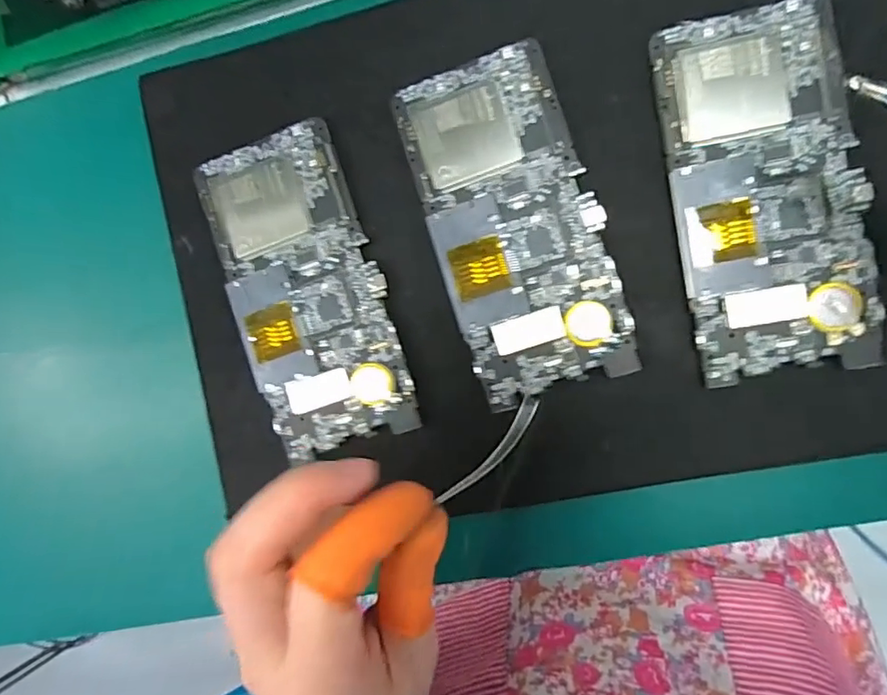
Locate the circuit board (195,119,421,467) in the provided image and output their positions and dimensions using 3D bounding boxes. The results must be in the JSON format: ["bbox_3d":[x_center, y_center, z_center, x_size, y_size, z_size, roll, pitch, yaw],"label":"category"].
[{"bbox_3d":[-0.067,-0.027,0.271,0.072,0.006,0.151,-19,89,9],"label":"circuit board"}]

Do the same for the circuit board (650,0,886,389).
[{"bbox_3d":[0.137,-0.066,0.239,0.073,0.006,0.152,-10,90,9],"label":"circuit board"}]

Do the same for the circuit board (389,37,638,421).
[{"bbox_3d":[0.032,-0.055,0.255,0.072,0.006,0.152,-17,89,9],"label":"circuit board"}]

